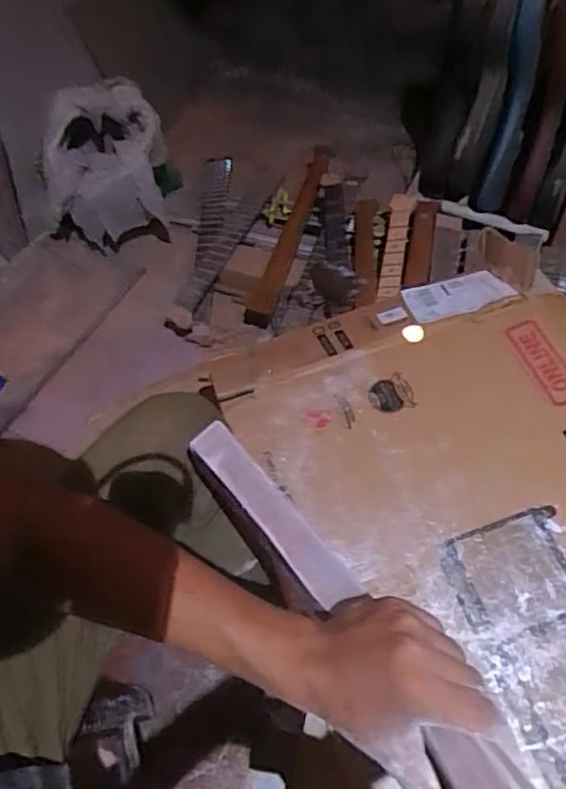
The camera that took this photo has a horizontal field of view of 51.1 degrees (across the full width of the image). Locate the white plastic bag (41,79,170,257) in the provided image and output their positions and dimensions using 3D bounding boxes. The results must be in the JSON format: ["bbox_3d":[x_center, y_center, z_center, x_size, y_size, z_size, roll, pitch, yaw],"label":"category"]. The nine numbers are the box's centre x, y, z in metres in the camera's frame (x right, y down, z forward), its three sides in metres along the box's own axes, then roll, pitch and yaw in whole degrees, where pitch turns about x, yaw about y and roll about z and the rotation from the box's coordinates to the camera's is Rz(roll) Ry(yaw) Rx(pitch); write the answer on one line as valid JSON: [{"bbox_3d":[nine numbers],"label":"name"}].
[{"bbox_3d":[-0.428,-0.497,1.412,0.295,0.333,0.210,-2,60,2],"label":"white plastic bag"}]

